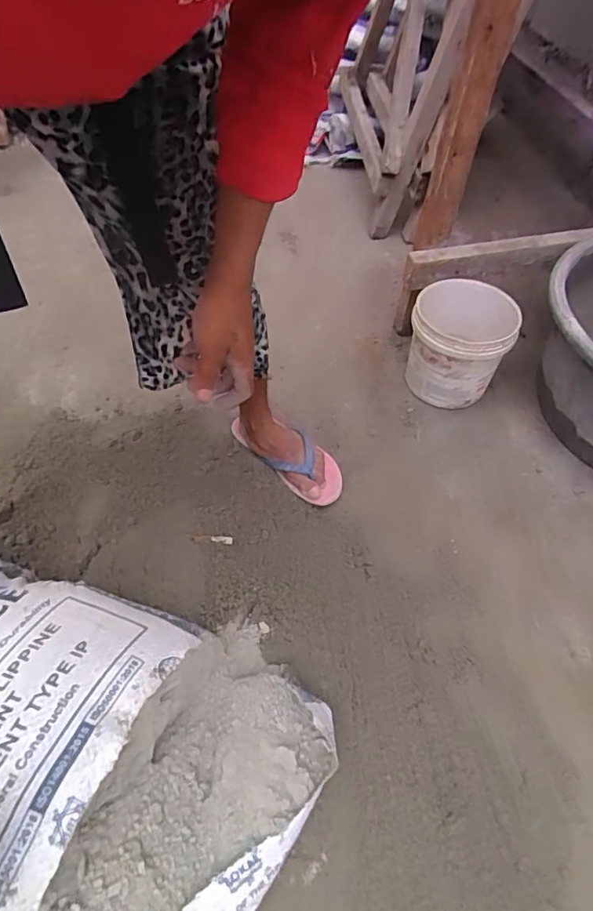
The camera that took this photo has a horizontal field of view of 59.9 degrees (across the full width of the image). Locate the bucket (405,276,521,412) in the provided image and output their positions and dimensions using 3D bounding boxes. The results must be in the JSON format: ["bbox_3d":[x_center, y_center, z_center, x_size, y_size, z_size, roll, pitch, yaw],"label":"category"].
[{"bbox_3d":[0.334,-0.243,1.067,0.198,0.163,0.222,12,54,9],"label":"bucket"}]

